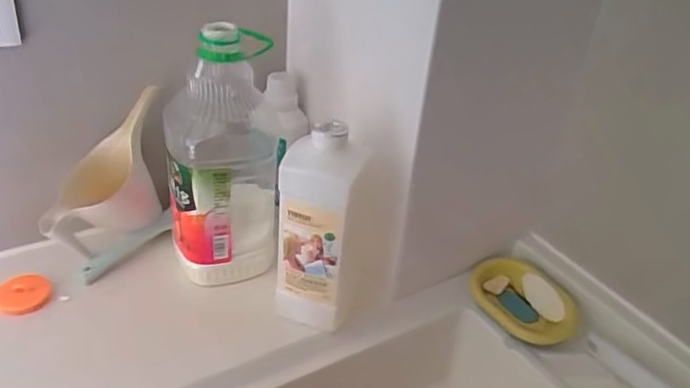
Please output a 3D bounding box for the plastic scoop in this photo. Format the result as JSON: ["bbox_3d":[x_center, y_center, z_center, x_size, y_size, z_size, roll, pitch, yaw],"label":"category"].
[{"bbox_3d":[-0.286,-0.015,0.707,0.136,0.185,0.116,-8,36,-21],"label":"plastic scoop"}]

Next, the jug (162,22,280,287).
[{"bbox_3d":[-0.138,-0.051,0.686,0.119,0.281,0.145,1,34,-8],"label":"jug"}]

